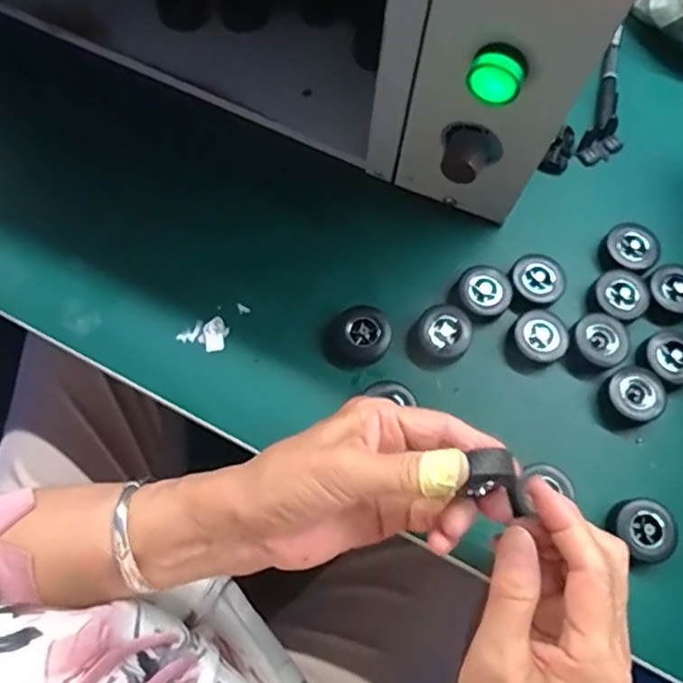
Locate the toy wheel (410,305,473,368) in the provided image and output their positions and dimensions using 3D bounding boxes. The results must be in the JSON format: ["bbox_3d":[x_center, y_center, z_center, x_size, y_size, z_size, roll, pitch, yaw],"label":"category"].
[{"bbox_3d":[0.068,-0.004,0.420,0.036,0.015,0.042,38,76,13],"label":"toy wheel"}]

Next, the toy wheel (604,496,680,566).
[{"bbox_3d":[0.186,0.115,0.382,0.031,0.017,0.039,-37,74,-11],"label":"toy wheel"}]

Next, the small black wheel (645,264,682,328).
[{"bbox_3d":[0.230,-0.032,0.435,0.036,0.019,0.040,40,76,13],"label":"small black wheel"}]

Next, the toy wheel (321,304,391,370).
[{"bbox_3d":[0.010,-0.002,0.414,0.044,0.015,0.037,-26,72,-8],"label":"toy wheel"}]

